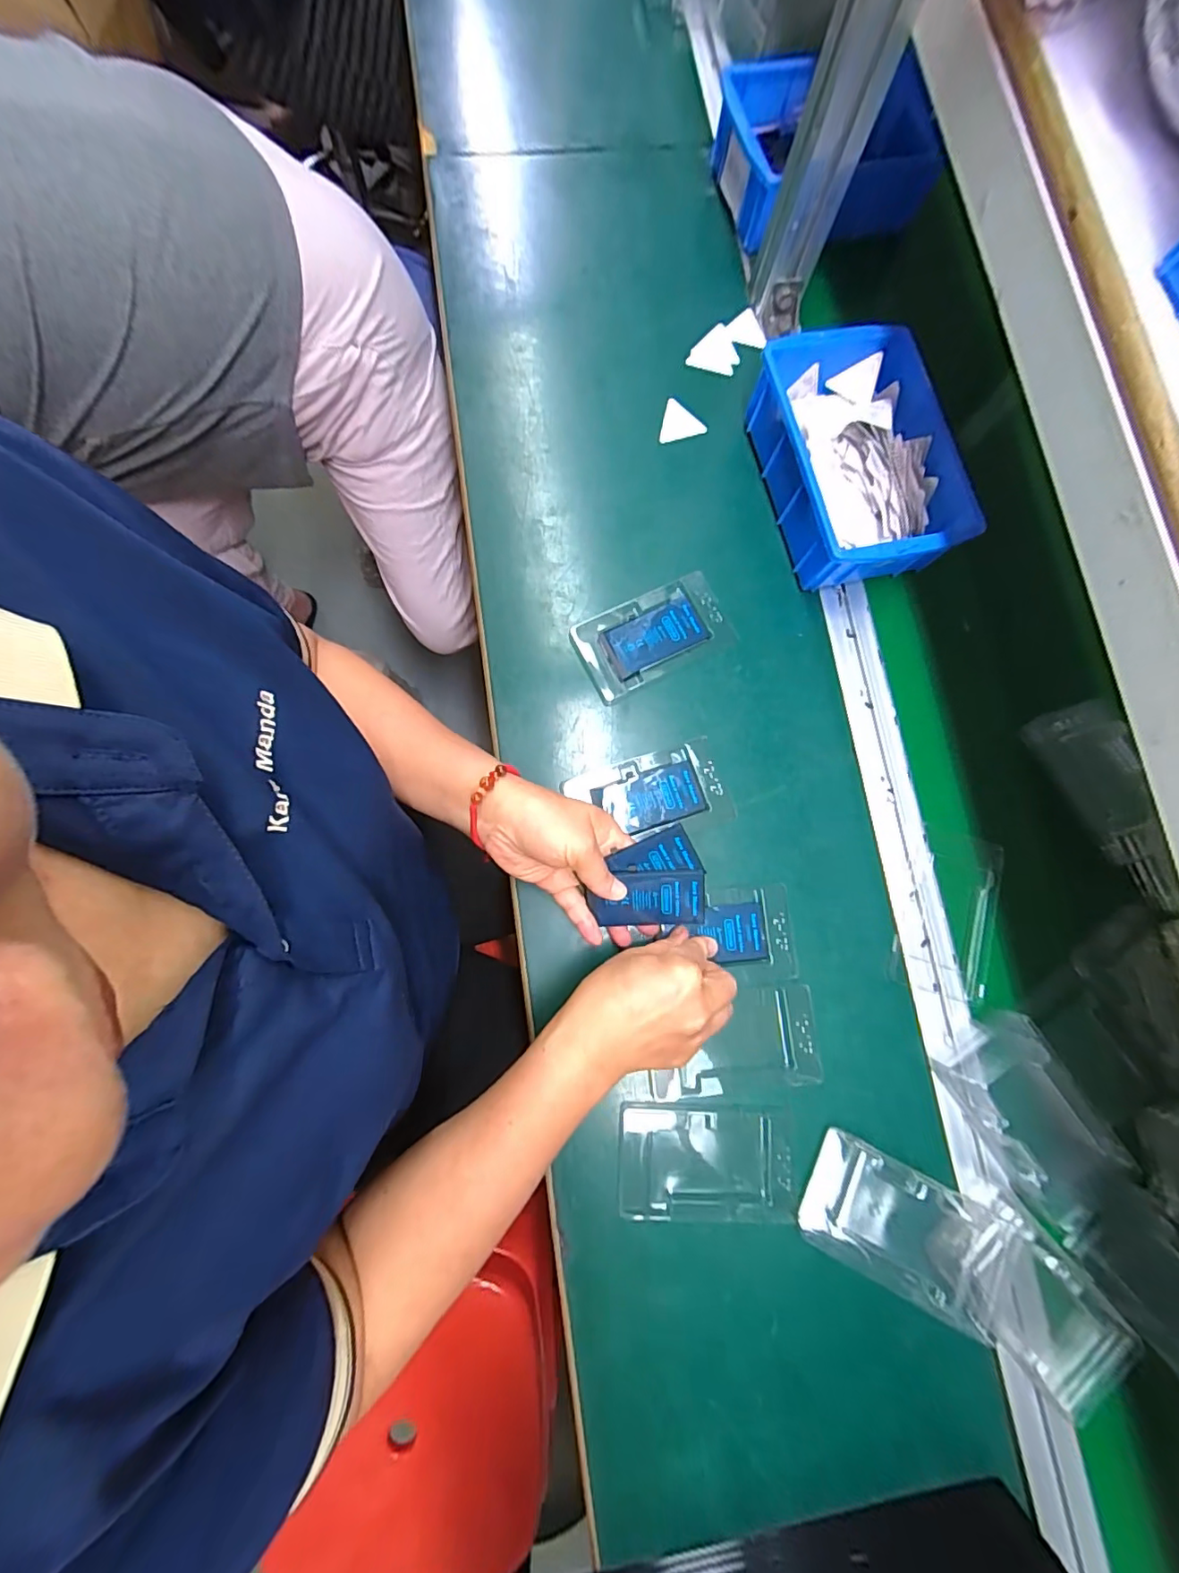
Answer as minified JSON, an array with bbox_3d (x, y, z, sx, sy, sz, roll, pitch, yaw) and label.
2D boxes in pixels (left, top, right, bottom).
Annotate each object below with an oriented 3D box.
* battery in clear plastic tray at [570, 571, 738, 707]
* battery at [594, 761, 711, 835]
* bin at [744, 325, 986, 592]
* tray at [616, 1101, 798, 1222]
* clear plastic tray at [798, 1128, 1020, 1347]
[{"bbox_3d":[0.055,-0.130,0.456,0.128,0.007,0.072,-28,82,-6],"label":"battery in clear plastic tray"},{"bbox_3d":[0.049,0.012,0.428,0.083,0.004,0.043,-17,81,-4],"label":"battery"},{"bbox_3d":[0.234,-0.278,0.458,0.145,0.064,0.199,-12,80,-3],"label":"bin"},{"bbox_3d":[0.086,0.274,0.387,0.126,0.004,0.075,2,80,-1],"label":"tray"},{"bbox_3d":[0.228,0.315,0.374,0.141,0.024,0.076,24,80,3],"label":"clear plastic tray"}]

